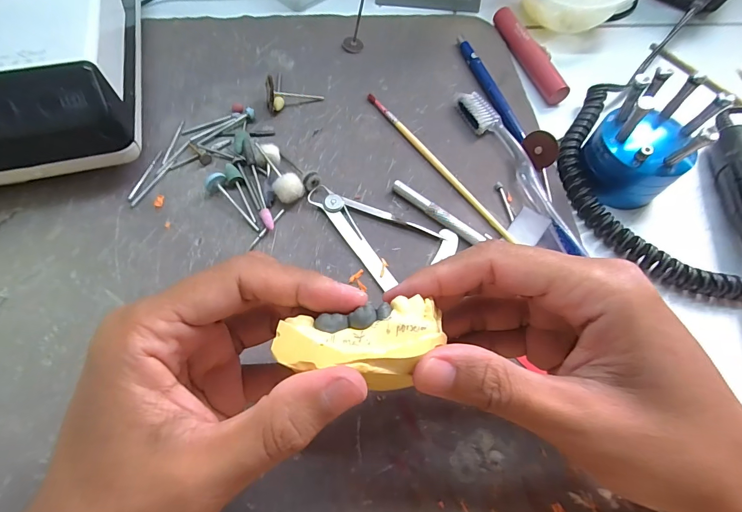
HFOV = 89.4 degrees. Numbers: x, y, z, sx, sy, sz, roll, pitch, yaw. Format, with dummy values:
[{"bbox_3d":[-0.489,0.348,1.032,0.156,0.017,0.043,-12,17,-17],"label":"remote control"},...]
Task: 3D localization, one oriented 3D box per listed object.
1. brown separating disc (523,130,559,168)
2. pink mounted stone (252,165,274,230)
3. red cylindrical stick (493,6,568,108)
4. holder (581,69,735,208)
[{"bbox_3d":[0.118,-0.075,0.258,0.004,0.019,0.025,-17,76,-48],"label":"brown separating disc"},{"bbox_3d":[-0.072,-0.038,0.242,0.007,0.006,0.050,-19,67,-12],"label":"pink mounted stone"},{"bbox_3d":[0.130,-0.170,0.314,0.017,0.016,0.106,-16,66,-10],"label":"red cylindrical stick"},{"bbox_3d":[0.175,-0.072,0.239,0.054,0.065,0.058,1,64,-3],"label":"holder"}]

